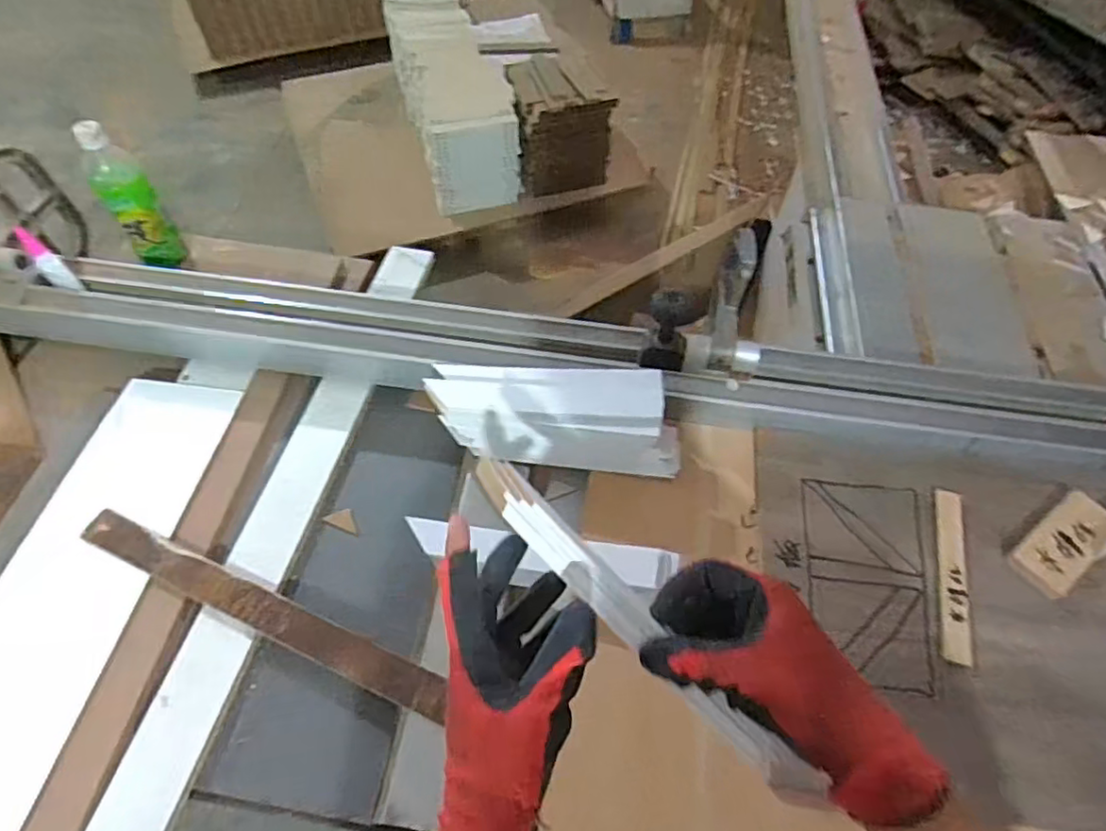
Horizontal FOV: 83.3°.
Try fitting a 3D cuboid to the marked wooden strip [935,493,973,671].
[{"bbox_3d":[0.396,0.154,0.615,0.027,0.008,0.179,13,57,9],"label":"marked wooden strip"}]

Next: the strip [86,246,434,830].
[{"bbox_3d":[-0.294,0.072,0.705,0.079,0.018,0.754,10,56,7],"label":"strip"}]

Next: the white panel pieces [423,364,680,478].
[{"bbox_3d":[0.000,-0.008,0.675,0.271,0.085,0.092,8,56,6],"label":"white panel pieces"}]

